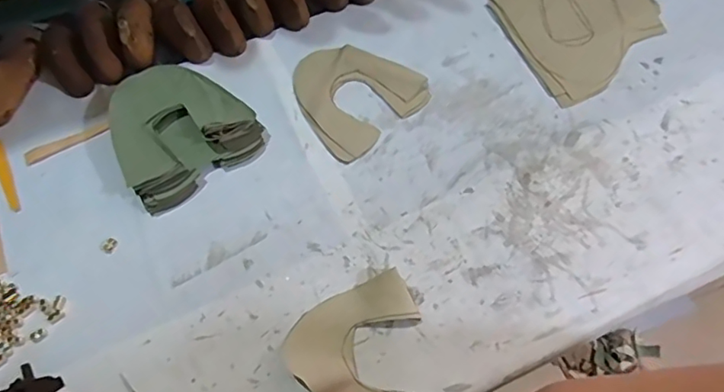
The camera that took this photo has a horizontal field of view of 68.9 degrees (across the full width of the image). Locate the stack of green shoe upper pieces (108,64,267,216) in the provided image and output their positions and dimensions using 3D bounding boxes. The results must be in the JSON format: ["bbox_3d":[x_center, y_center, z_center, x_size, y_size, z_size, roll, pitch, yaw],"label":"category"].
[{"bbox_3d":[-0.240,-0.093,0.678,0.173,0.047,0.182,-36,67,-15],"label":"stack of green shoe upper pieces"}]

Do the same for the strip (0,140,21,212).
[{"bbox_3d":[-0.464,-0.028,0.685,0.020,0.004,0.121,-31,66,-13],"label":"strip"}]

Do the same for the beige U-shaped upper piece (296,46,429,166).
[{"bbox_3d":[-0.014,-0.143,0.720,0.165,0.007,0.164,-41,68,-17],"label":"beige U-shaped upper piece"}]

